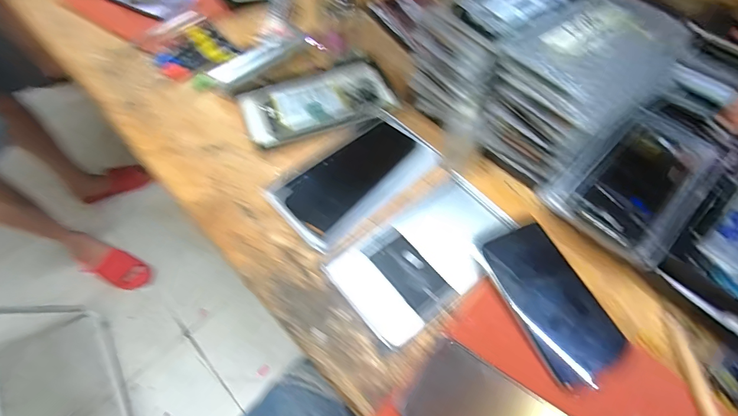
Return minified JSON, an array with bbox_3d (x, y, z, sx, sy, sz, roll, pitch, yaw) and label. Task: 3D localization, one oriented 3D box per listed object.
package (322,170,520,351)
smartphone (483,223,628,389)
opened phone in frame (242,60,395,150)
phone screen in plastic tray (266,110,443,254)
[{"bbox_3d":[0.057,0.041,0.378,0.178,0.021,0.104,-34,63,-19],"label":"package"},{"bbox_3d":[0.162,0.083,0.347,0.068,0.016,0.137,-26,63,-4],"label":"smartphone"},{"bbox_3d":[-0.065,-0.141,0.503,0.191,0.007,0.107,-22,60,-12],"label":"opened phone in frame"},{"bbox_3d":[-0.015,-0.038,0.435,0.178,0.013,0.104,-38,65,-21],"label":"phone screen in plastic tray"}]

